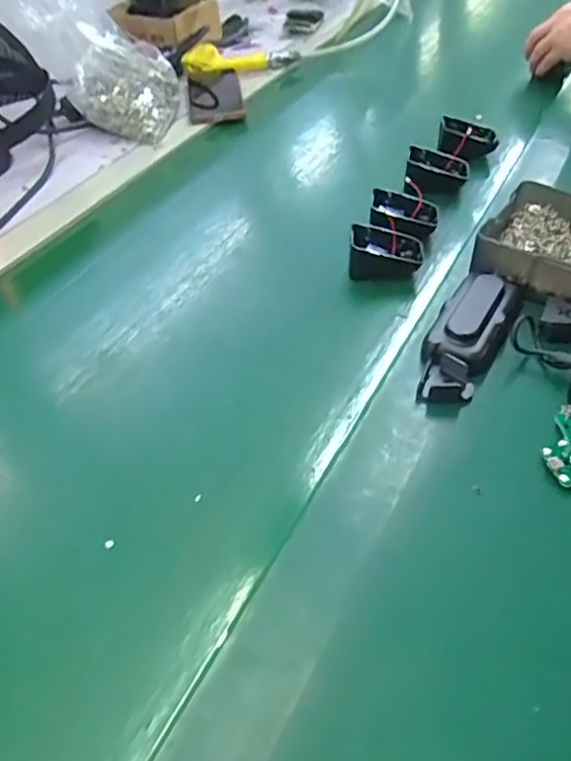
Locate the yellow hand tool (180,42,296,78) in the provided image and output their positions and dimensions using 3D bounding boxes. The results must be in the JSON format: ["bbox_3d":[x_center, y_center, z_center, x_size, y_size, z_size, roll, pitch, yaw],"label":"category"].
[{"bbox_3d":[-0.067,-0.499,0.935,0.175,0.040,0.034,-9,45,-3],"label":"yellow hand tool"}]

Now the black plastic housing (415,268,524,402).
[{"bbox_3d":[0.143,-0.038,0.474,0.051,0.023,0.144,19,50,23],"label":"black plastic housing"}]

